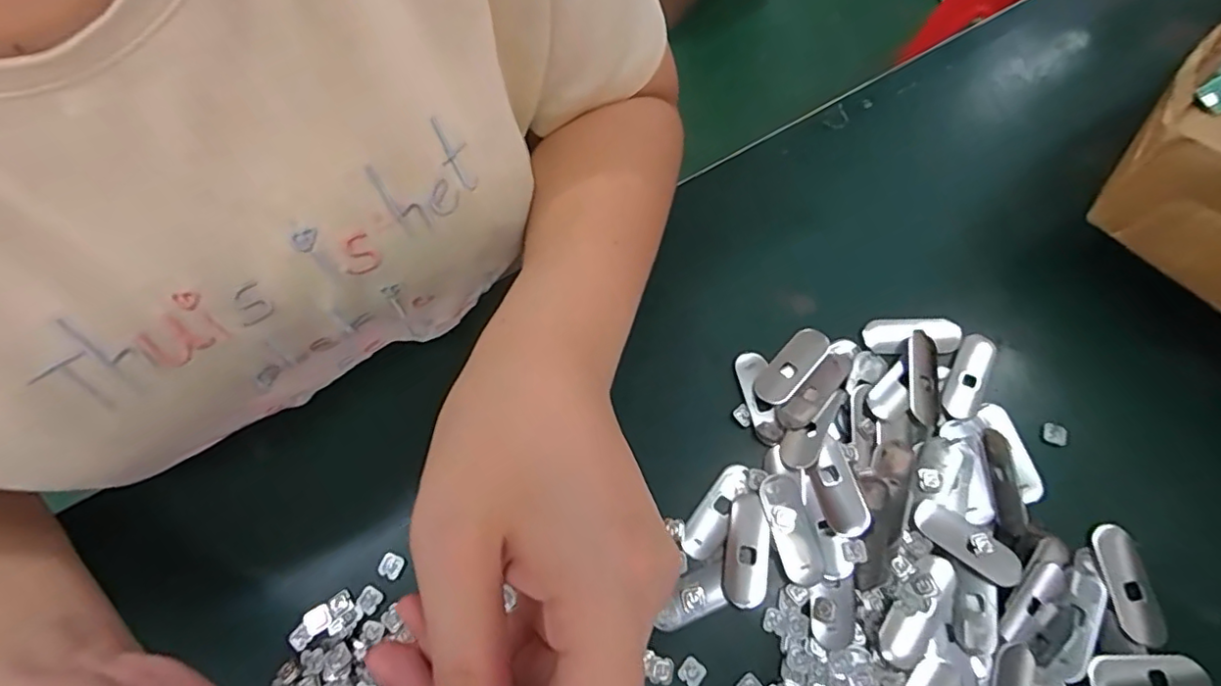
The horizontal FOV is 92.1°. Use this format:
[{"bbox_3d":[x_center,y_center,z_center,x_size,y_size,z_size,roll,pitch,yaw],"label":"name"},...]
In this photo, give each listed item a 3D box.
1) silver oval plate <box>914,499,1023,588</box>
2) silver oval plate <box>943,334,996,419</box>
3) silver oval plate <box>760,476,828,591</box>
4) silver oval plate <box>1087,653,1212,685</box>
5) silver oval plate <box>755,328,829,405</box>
[{"bbox_3d":[0.163,0.091,0.269,0.048,0.004,0.018,36,73,15],"label":"silver oval plate"},{"bbox_3d":[0.188,0.017,0.308,0.018,0.005,0.051,28,71,12],"label":"silver oval plate"},{"bbox_3d":[0.085,0.087,0.276,0.019,0.004,0.050,-14,68,-4],"label":"silver oval plate"},{"bbox_3d":[0.230,0.144,0.251,0.048,0.004,0.020,-3,67,0],"label":"silver oval plate"},{"bbox_3d":[0.096,0.011,0.311,0.018,0.004,0.050,40,74,16],"label":"silver oval plate"}]

